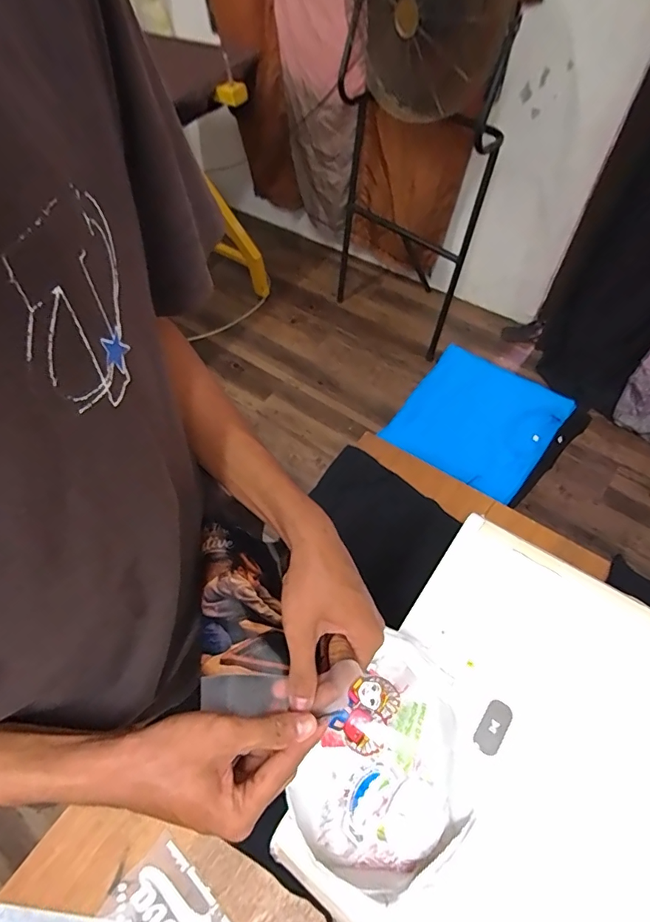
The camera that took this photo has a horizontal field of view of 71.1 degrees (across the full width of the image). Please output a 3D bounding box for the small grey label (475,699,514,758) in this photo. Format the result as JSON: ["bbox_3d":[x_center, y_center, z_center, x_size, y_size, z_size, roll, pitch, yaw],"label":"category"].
[{"bbox_3d":[0.162,0.256,0.438,0.023,0.004,0.048,32,67,20],"label":"small grey label"}]

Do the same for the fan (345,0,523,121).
[{"bbox_3d":[0.240,-1.170,1.178,0.187,0.464,0.495,-44,41,-18],"label":"fan"}]

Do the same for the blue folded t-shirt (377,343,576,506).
[{"bbox_3d":[0.383,-0.108,1.150,0.300,0.059,0.369,-50,50,-6],"label":"blue folded t-shirt"}]

